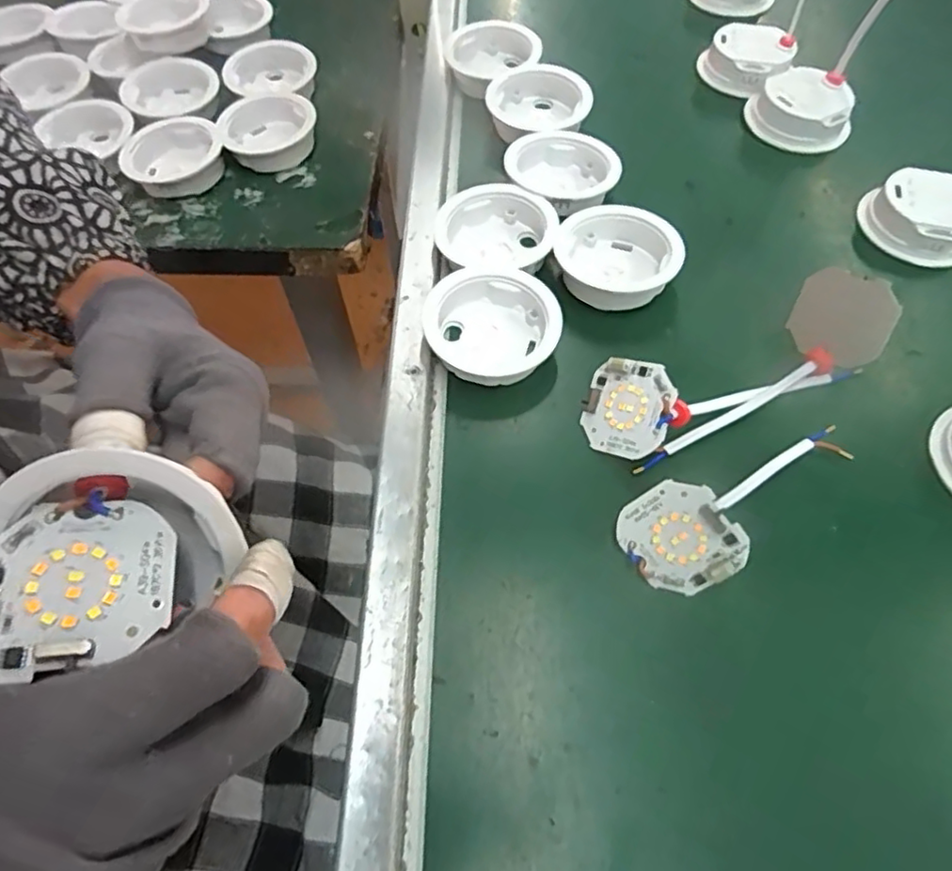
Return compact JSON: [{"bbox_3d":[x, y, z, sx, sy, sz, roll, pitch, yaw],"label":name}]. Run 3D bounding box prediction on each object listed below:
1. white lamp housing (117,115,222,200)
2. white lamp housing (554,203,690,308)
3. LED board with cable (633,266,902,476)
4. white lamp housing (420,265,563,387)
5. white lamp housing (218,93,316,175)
[{"bbox_3d":[-0.220,-0.201,0.459,0.069,0.026,0.061,-16,58,-11],"label":"white lamp housing"},{"bbox_3d":[0.083,-0.106,0.370,0.070,0.024,0.058,15,58,9],"label":"white lamp housing"},{"bbox_3d":[0.146,-0.029,0.318,0.153,0.047,0.050,-32,63,-20],"label":"LED board with cable"},{"bbox_3d":[0.009,-0.062,0.347,0.071,0.026,0.062,16,58,10],"label":"white lamp housing"},{"bbox_3d":[-0.157,-0.231,0.476,0.066,0.028,0.072,-15,58,-11],"label":"white lamp housing"}]

